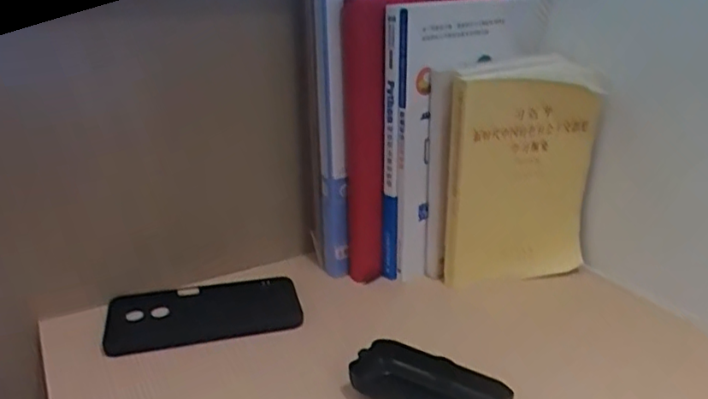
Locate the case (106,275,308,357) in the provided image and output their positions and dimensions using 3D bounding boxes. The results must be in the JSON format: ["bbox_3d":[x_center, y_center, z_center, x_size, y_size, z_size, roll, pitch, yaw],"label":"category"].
[{"bbox_3d":[-0.133,0.100,0.543,0.164,0.015,0.080,-8,28,-13],"label":"case"}]

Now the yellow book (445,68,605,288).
[{"bbox_3d":[0.158,-0.020,0.567,0.140,0.197,0.030,-5,23,-11],"label":"yellow book"}]

